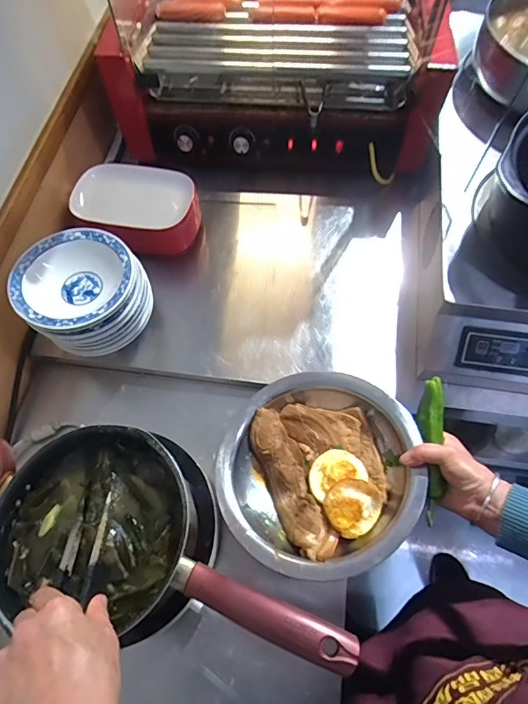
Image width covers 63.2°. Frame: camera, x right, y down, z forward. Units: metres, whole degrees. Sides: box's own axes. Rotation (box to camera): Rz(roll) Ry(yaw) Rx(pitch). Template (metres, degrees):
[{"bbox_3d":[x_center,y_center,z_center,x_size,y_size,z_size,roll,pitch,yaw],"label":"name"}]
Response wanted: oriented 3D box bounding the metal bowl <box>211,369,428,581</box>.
[{"bbox_3d":[0.065,0.150,0.570,0.252,0.084,0.253,0,64,1],"label":"metal bowl"}]

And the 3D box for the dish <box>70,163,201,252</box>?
[{"bbox_3d":[-0.221,-0.247,0.747,0.189,0.093,0.150,11,65,6],"label":"dish"}]

